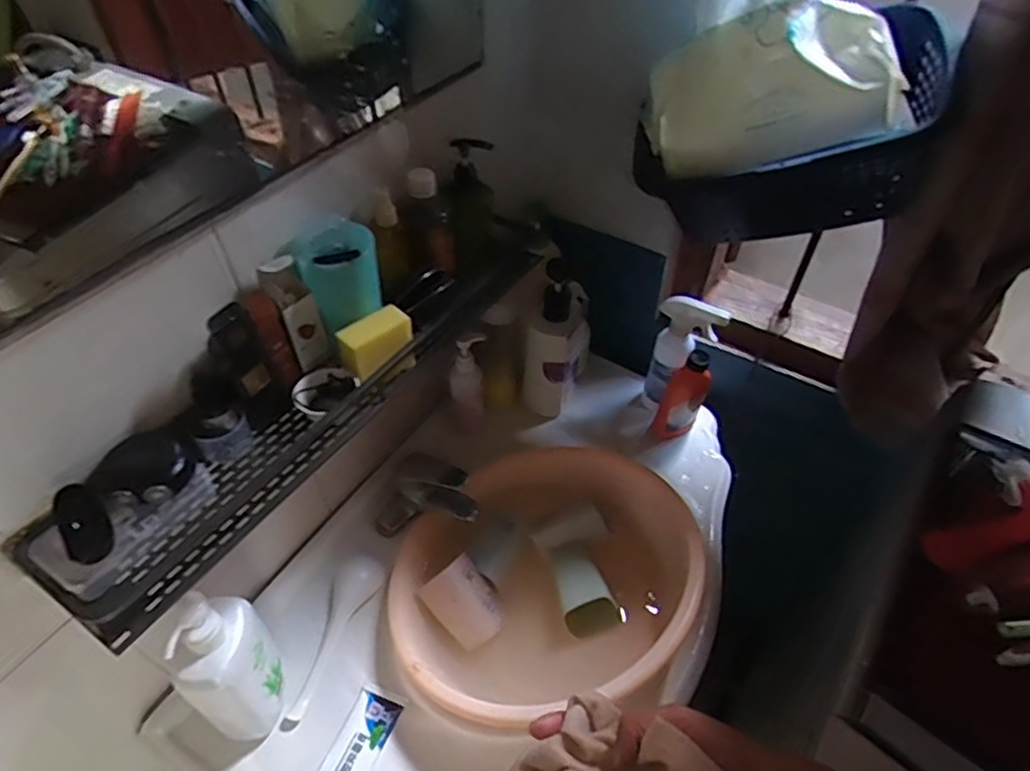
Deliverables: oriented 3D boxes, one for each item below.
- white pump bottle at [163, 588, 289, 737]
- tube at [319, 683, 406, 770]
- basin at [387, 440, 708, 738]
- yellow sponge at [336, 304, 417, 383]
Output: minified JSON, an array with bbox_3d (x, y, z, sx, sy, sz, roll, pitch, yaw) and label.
[{"bbox_3d":[-0.276,0.266,0.625,0.061,0.218,0.097,15,49,13],"label":"white pump bottle"},{"bbox_3d":[-0.174,0.392,0.656,0.051,0.032,0.168,16,50,14],"label":"tube"},{"bbox_3d":[0.036,0.223,0.776,0.335,0.141,0.383,31,54,25],"label":"basin"},{"bbox_3d":[-0.135,-0.037,0.633,0.033,0.064,0.069,36,57,28],"label":"yellow sponge"}]

